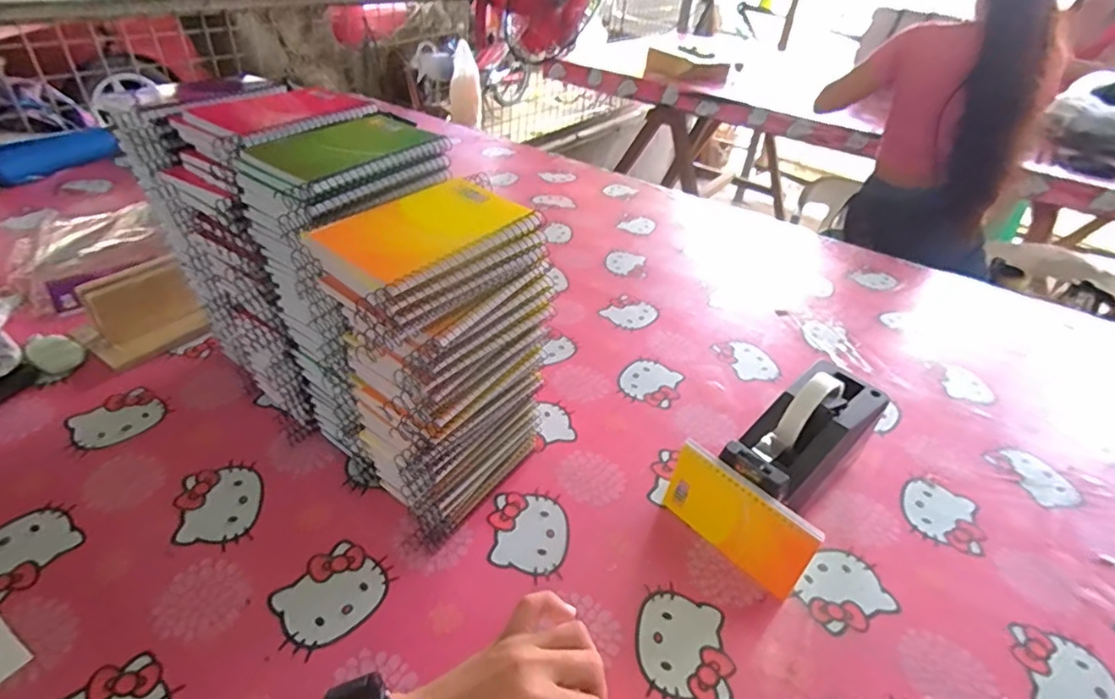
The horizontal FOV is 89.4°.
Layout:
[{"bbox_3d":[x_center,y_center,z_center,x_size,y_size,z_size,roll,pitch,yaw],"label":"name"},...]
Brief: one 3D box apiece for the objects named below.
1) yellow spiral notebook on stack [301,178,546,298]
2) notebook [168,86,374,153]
[{"bbox_3d":[-0.082,-0.078,0.367,0.075,0.014,0.144,31,45,29],"label":"yellow spiral notebook on stack"},{"bbox_3d":[-0.242,-0.199,0.483,0.099,0.018,0.141,24,41,22],"label":"notebook"}]

